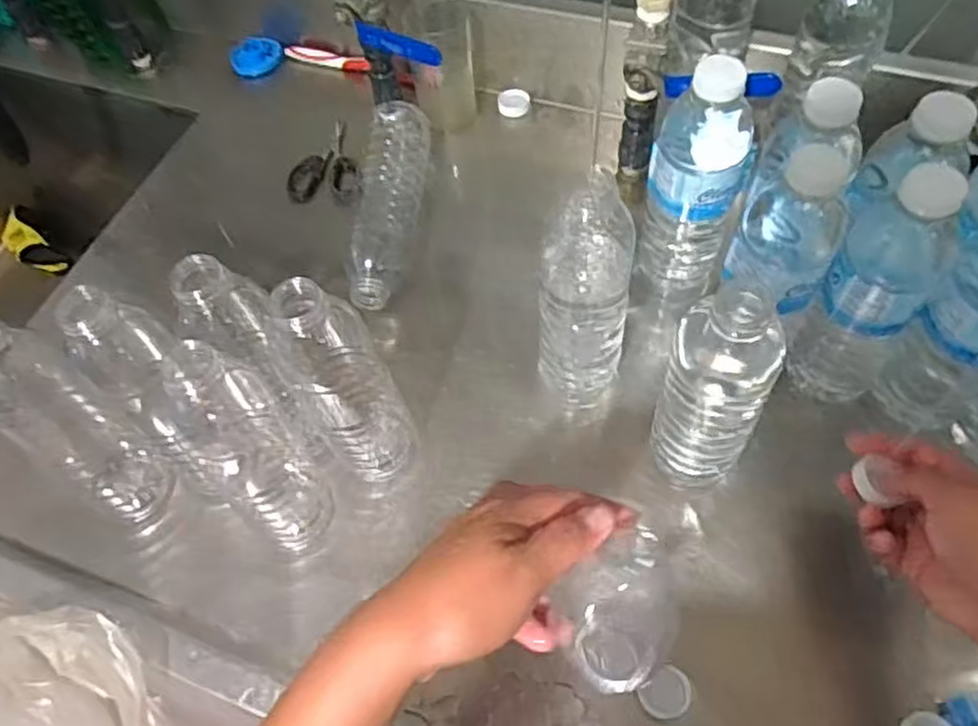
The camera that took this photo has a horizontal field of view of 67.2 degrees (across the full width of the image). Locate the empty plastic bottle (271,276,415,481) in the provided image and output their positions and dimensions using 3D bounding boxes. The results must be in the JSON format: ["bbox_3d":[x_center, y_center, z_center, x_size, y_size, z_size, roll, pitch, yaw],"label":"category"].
[{"bbox_3d":[-0.095,0.005,0.483,0.059,0.196,0.069,-28,61,-13],"label":"empty plastic bottle"}]

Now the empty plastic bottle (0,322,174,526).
[{"bbox_3d":[-0.277,0.041,0.481,0.056,0.201,0.060,-2,59,3],"label":"empty plastic bottle"}]

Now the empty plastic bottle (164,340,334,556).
[{"bbox_3d":[-0.151,0.054,0.471,0.054,0.203,0.065,-37,63,-17],"label":"empty plastic bottle"}]

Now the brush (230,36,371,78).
[{"bbox_3d":[-0.204,-0.338,0.810,0.150,0.031,0.046,2,59,5],"label":"brush"}]

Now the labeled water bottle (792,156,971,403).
[{"bbox_3d":[0.252,-0.045,0.478,0.062,0.200,0.060,29,65,20],"label":"labeled water bottle"}]

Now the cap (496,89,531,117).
[{"bbox_3d":[0.025,-0.262,0.741,0.032,0.013,0.033,-2,59,3],"label":"cap"}]

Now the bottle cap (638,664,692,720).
[{"bbox_3d":[0.112,0.206,0.459,0.027,0.007,0.032,38,68,23],"label":"bottle cap"}]

